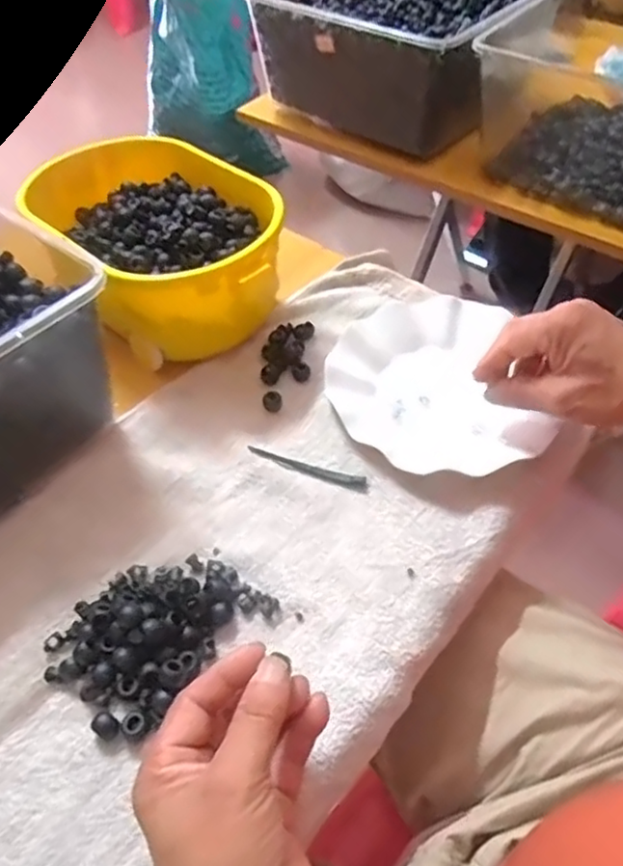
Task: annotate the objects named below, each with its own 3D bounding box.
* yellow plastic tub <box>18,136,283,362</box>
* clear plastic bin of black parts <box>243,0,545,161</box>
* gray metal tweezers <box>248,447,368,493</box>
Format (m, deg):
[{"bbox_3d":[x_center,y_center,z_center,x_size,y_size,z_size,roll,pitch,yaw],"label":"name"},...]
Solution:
[{"bbox_3d":[-0.126,-0.163,0.570,0.168,0.097,0.239,-26,55,-18],"label":"yellow plastic tub"},{"bbox_3d":[0.126,-0.503,0.828,0.312,0.132,0.311,28,56,24],"label":"clear plastic bin of black parts"},{"bbox_3d":[-0.003,0.026,0.476,0.091,0.005,0.010,16,54,15],"label":"gray metal tweezers"}]

